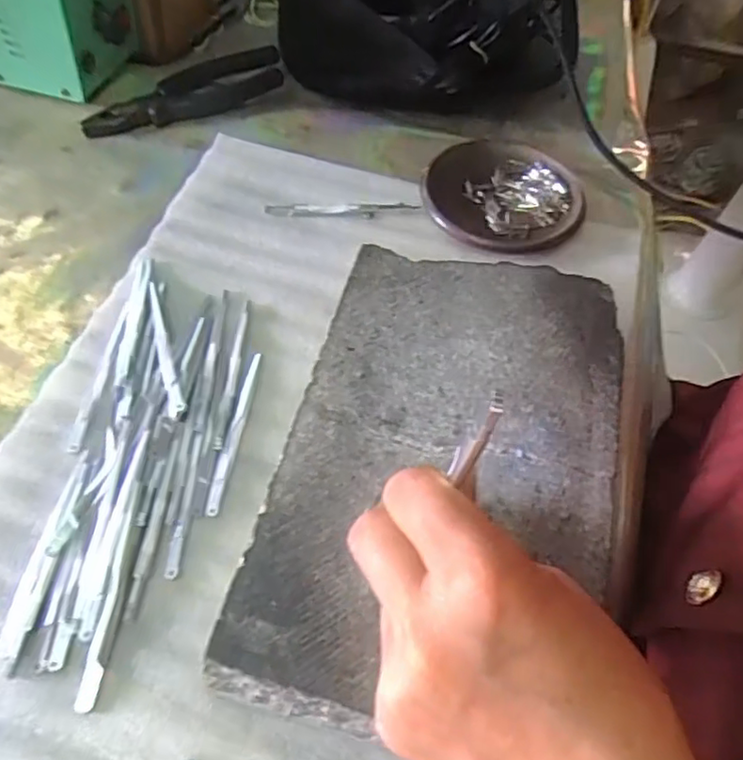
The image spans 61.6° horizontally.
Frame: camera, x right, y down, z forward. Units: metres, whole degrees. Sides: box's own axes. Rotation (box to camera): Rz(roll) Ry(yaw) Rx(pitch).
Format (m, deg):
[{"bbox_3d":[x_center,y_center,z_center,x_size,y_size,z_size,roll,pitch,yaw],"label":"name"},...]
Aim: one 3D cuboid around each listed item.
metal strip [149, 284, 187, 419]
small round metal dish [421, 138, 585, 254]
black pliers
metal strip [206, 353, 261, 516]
[{"bbox_3d":[-0.122,-0.020,0.367,0.009,0.008,0.100,-16,58,-11],"label":"metal strip"},{"bbox_3d":[0.093,-0.131,0.451,0.109,0.022,0.109,1,56,-1],"label":"small round metal dish"},{"bbox_3d":[-0.149,-0.233,0.505,0.167,0.021,0.044,-26,61,-17],"label":"black pliers"},{"bbox_3d":[-0.076,0.028,0.347,0.008,0.005,0.098,7,56,4],"label":"metal strip"}]

